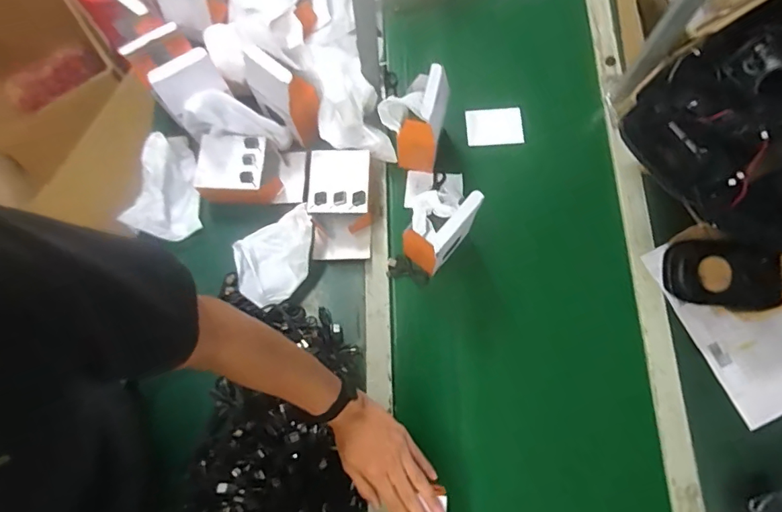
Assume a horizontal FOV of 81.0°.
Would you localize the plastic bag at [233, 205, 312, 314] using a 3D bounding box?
[{"bbox_3d":[-0.180,0.005,0.728,0.144,0.066,0.142,-22,74,-5],"label":"plastic bag"}]

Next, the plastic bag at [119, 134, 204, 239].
[{"bbox_3d":[-0.367,-0.119,0.771,0.125,0.076,0.173,16,74,6],"label":"plastic bag"}]

